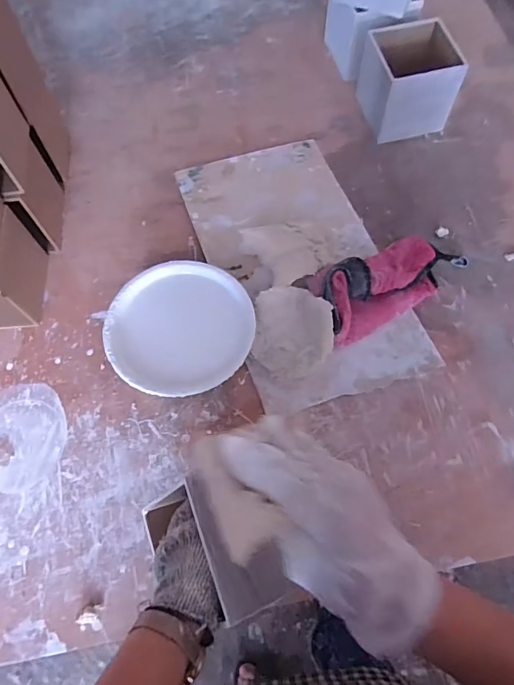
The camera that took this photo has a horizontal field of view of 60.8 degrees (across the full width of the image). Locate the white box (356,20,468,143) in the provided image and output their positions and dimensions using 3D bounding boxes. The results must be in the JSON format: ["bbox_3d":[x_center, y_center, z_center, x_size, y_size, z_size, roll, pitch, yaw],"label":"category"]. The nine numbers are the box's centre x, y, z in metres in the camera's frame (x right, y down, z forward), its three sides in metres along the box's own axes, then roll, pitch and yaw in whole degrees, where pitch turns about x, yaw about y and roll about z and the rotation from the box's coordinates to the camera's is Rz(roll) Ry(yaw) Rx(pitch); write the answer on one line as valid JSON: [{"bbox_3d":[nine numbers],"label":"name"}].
[{"bbox_3d":[0.231,-0.404,0.679,0.117,0.105,0.140,-10,67,-4],"label":"white box"}]

